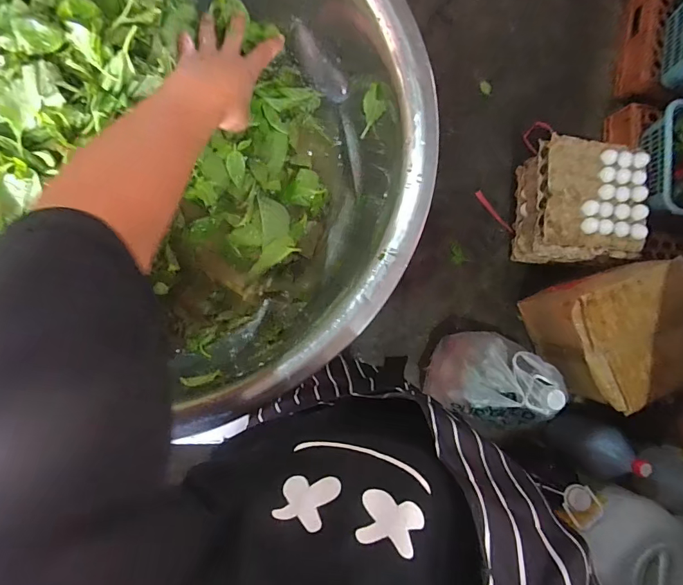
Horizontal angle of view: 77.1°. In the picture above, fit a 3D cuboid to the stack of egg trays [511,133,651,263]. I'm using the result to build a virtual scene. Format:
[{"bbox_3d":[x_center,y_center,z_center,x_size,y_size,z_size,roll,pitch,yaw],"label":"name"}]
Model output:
[{"bbox_3d":[0.638,-0.238,1.175,0.253,0.203,0.298,6,86,-8],"label":"stack of egg trays"}]

